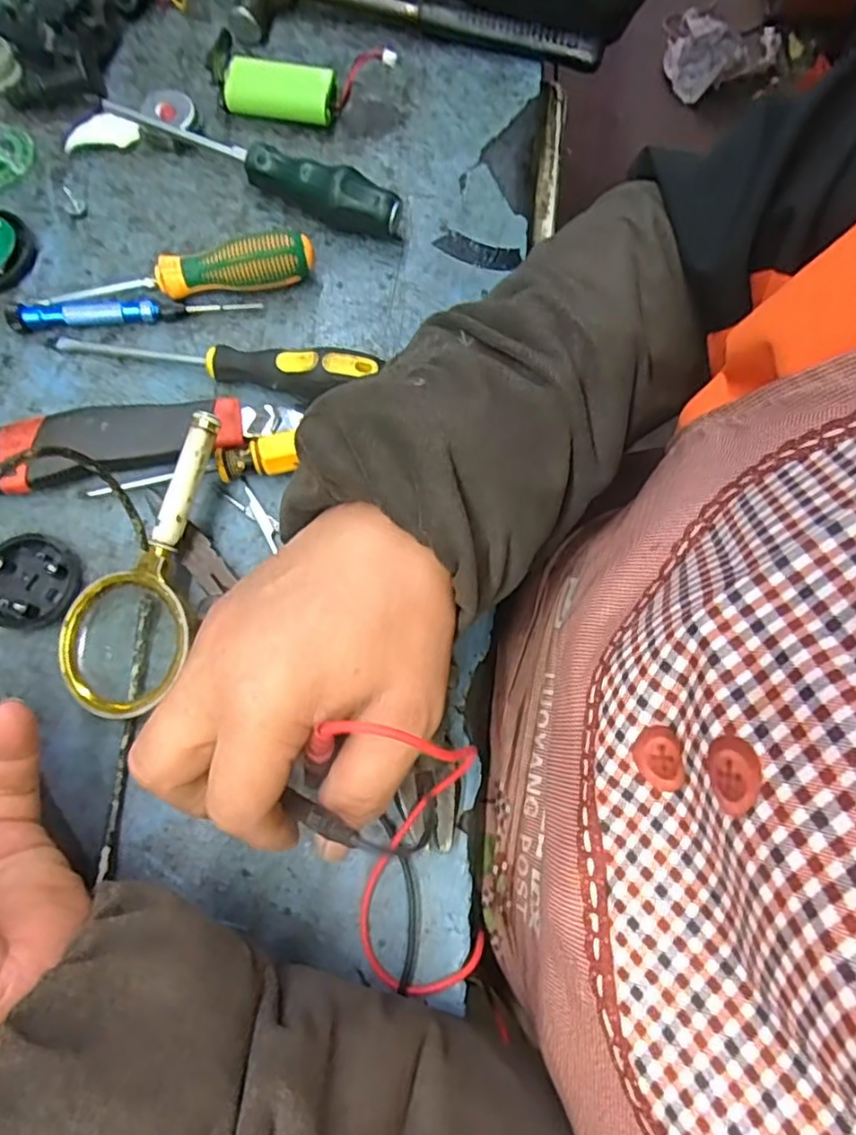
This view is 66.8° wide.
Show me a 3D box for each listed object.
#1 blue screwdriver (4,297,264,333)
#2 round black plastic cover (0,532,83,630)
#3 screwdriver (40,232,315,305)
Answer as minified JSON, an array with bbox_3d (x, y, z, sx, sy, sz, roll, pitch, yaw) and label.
[{"bbox_3d":[-0.168,-0.148,0.373,0.137,0.013,0.015,-5,70,-5],"label":"blue screwdriver"},{"bbox_3d":[-0.200,0.007,0.327,0.042,0.015,0.047,19,70,4],"label":"round black plastic cover"},{"bbox_3d":[-0.140,-0.168,0.372,0.147,0.028,0.024,-8,71,-6],"label":"screwdriver"}]

